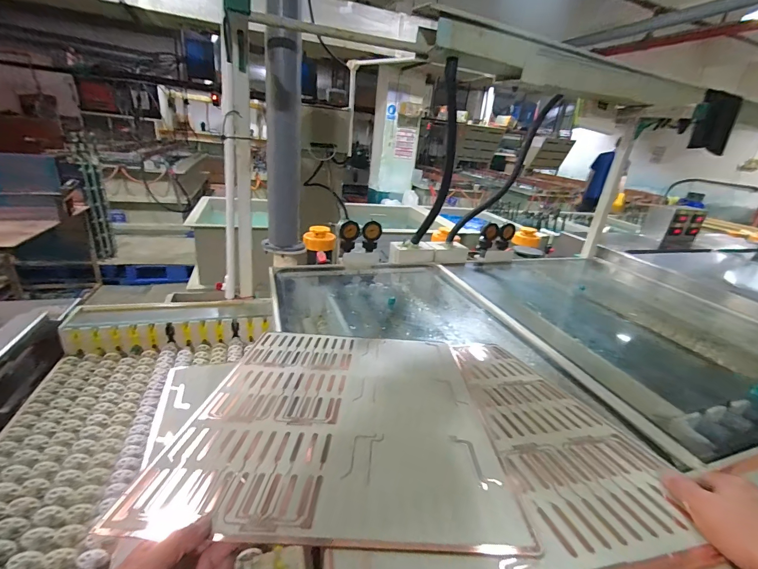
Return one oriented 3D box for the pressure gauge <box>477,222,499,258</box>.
[{"bbox_3d":[0.466,-0.180,1.457,0.072,0.153,0.048,14,25,17],"label":"pressure gauge"}]

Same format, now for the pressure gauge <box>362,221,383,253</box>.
[{"bbox_3d":[-0.029,-0.179,1.276,0.072,0.111,0.034,-1,25,-14],"label":"pressure gauge"}]

